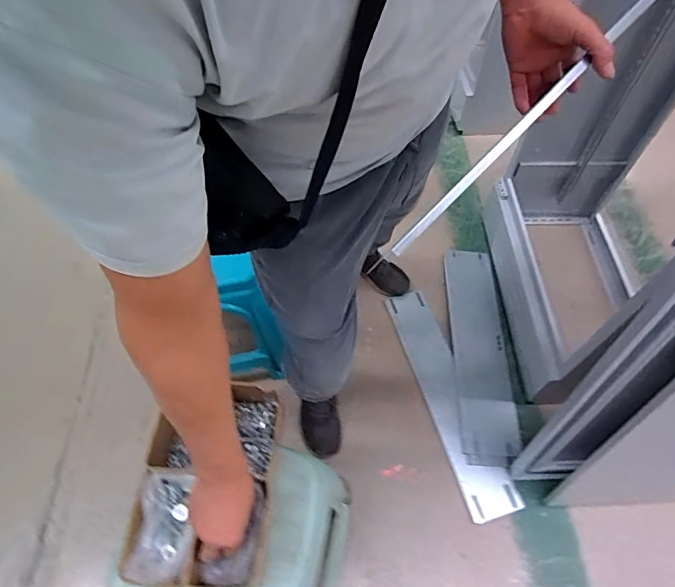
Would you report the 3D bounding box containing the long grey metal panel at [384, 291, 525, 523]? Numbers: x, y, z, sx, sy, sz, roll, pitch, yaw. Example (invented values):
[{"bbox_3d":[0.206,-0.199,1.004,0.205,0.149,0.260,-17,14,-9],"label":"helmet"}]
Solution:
[{"bbox_3d":[0.302,0.278,1.296,0.131,0.010,0.665,-15,58,-9],"label":"long grey metal panel"}]

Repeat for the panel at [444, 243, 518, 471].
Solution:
[{"bbox_3d":[0.422,0.156,1.373,0.159,0.024,0.685,2,57,1],"label":"panel"}]

